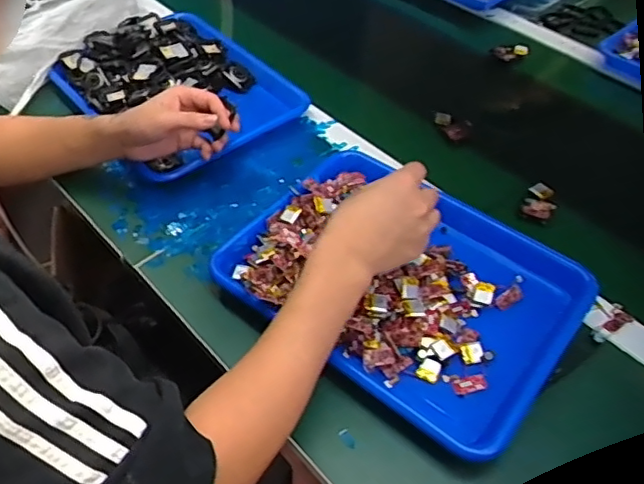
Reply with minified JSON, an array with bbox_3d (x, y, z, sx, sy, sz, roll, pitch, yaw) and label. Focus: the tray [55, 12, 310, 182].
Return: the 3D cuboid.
[{"bbox_3d":[-0.209,-0.218,0.833,0.245,0.050,0.314,-34,57,-26],"label":"tray"}]

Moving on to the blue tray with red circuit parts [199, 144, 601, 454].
[{"bbox_3d":[0.079,0.037,0.616,0.339,0.040,0.254,31,55,24],"label":"blue tray with red circuit parts"}]

